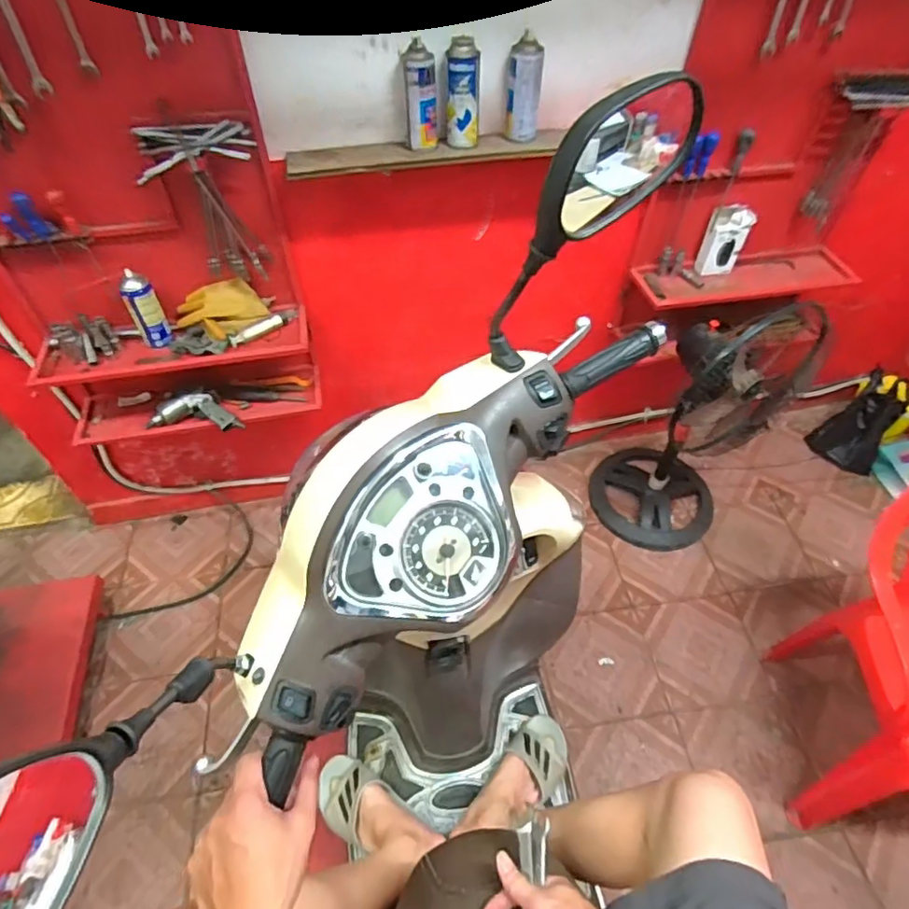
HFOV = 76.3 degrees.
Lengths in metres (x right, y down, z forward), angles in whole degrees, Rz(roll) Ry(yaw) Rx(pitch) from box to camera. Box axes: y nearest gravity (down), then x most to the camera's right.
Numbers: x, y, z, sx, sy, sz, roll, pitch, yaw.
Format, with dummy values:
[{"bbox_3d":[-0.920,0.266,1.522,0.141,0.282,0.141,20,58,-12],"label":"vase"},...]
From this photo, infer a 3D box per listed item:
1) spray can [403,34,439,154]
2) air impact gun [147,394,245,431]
[{"bbox_3d":[-0.065,-0.698,1.135,0.064,0.164,0.056,-4,51,-3],"label":"spray can"},{"bbox_3d":[-0.620,-0.103,1.397,0.226,0.049,0.096,8,51,6],"label":"air impact gun"}]

